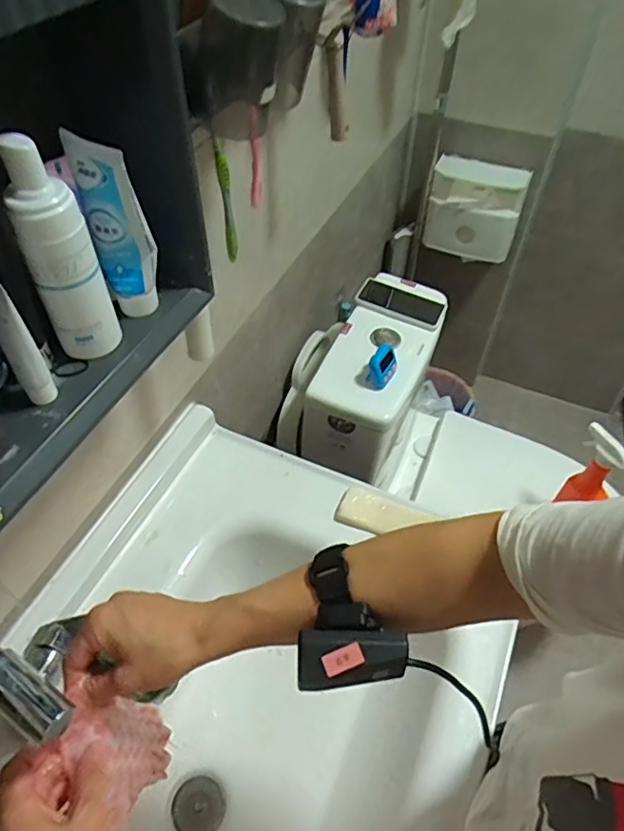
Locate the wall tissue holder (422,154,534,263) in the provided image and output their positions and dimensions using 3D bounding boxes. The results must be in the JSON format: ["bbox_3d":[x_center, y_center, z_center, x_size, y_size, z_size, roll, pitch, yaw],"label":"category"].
[{"bbox_3d":[0.398,-0.493,1.401,0.223,0.225,0.071,7,50,4],"label":"wall tissue holder"}]

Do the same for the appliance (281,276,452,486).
[{"bbox_3d":[0.122,-0.084,1.052,0.177,0.182,0.351,25,53,18],"label":"appliance"}]

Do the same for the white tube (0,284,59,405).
[{"bbox_3d":[-0.198,-0.050,0.380,0.020,0.107,0.024,-27,56,-22],"label":"white tube"}]

